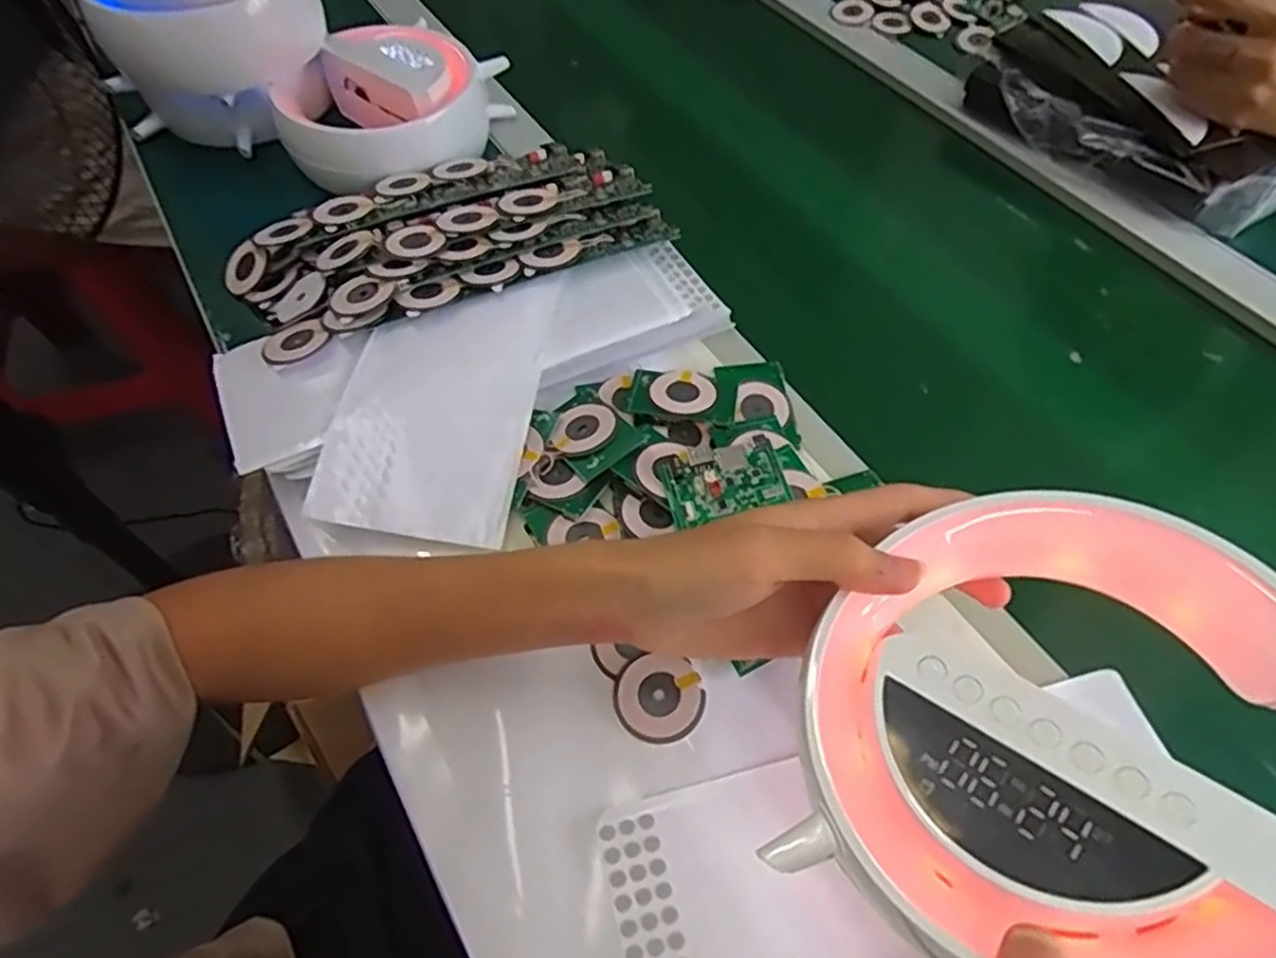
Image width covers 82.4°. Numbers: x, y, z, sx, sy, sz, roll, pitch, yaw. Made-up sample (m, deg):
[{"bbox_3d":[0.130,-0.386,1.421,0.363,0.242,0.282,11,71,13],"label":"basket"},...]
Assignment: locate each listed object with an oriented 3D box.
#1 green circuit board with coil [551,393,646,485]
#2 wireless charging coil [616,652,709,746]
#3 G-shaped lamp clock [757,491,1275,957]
[{"bbox_3d":[-0.028,-0.027,0.407,0.040,0.009,0.057,-35,64,-21],"label":"green circuit board with coil"},{"bbox_3d":[0.010,0.101,0.335,0.040,0.004,0.037,-1,60,2],"label":"wireless charging coil"},{"bbox_3d":[0.125,0.081,0.238,0.145,0.065,0.156,27,74,31],"label":"G-shaped lamp clock"}]

